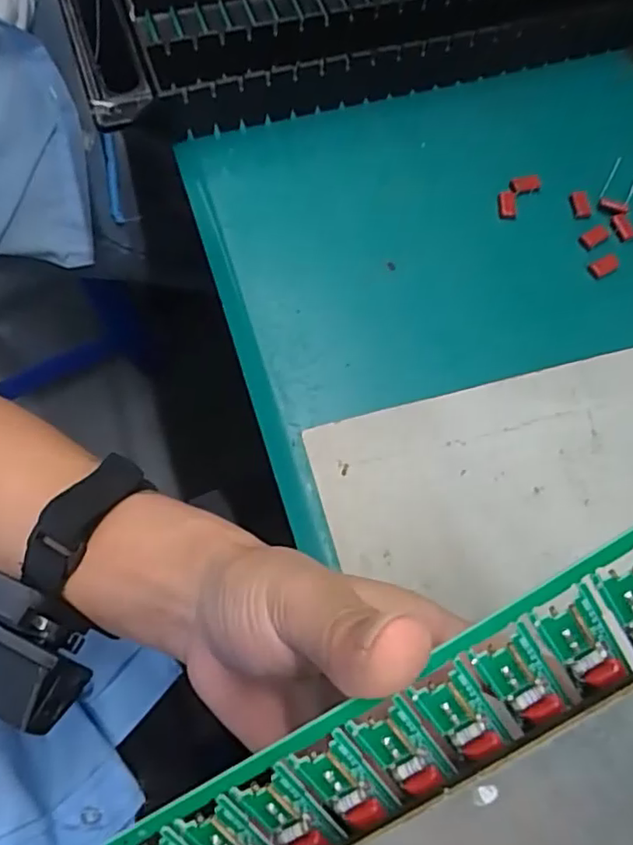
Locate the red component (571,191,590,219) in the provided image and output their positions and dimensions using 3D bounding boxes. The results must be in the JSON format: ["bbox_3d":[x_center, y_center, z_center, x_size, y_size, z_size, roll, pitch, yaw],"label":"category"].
[{"bbox_3d":[0.154,-0.126,0.360,0.010,0.004,0.017,-4,70,-4],"label":"red component"}]

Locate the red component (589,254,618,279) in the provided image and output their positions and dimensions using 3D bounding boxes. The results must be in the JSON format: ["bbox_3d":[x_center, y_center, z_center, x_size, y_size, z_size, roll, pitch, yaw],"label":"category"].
[{"bbox_3d":[0.162,-0.088,0.346,0.017,0.004,0.009,-30,74,-13],"label":"red component"}]

